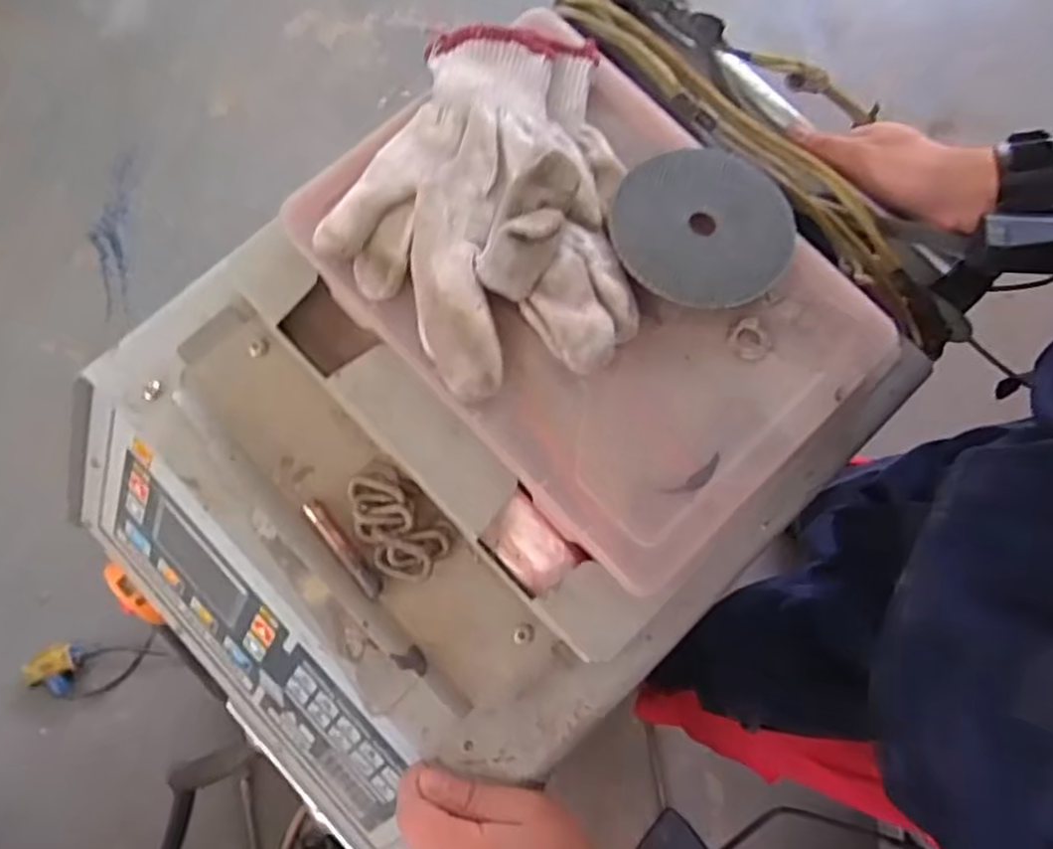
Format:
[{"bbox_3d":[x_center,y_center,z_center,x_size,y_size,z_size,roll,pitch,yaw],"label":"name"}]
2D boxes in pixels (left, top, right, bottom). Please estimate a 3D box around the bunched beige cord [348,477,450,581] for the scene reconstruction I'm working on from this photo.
[{"bbox_3d":[-0.079,0.059,0.421,0.065,0.011,0.037,43,81,9],"label":"bunched beige cord"}]

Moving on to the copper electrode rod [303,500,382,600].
[{"bbox_3d":[-0.105,0.069,0.419,0.010,0.007,0.068,-40,80,-8],"label":"copper electrode rod"}]

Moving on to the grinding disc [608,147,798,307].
[{"bbox_3d":[0.101,-0.111,0.411,0.103,0.006,0.099,1,68,-3],"label":"grinding disc"}]

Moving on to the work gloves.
[{"bbox_3d":[-0.024,-0.119,0.396,0.158,0.035,0.197,-12,78,-3],"label":"work gloves"}]

